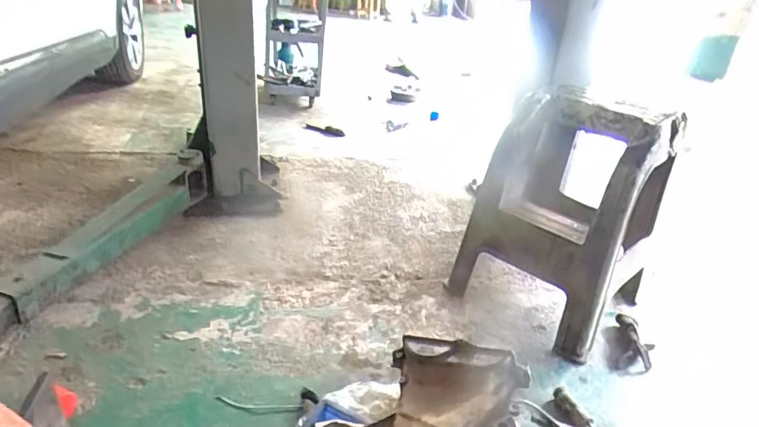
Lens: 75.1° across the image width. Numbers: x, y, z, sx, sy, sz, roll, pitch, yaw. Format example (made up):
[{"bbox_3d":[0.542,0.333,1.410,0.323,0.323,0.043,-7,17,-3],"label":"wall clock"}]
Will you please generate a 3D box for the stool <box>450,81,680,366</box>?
[{"bbox_3d":[0.537,-0.020,1.415,0.425,0.596,0.452,27,35,37],"label":"stool"}]

